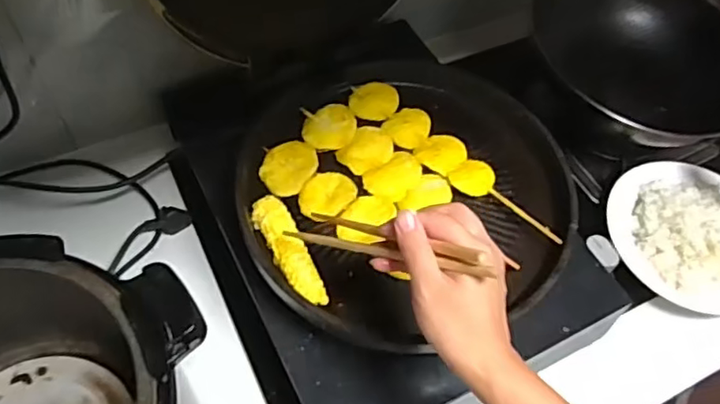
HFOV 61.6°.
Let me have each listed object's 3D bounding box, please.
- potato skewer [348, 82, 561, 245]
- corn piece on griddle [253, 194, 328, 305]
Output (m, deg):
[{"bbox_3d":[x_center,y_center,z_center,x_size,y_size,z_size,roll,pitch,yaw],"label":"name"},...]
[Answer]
[{"bbox_3d":[0.096,-0.048,0.639,0.265,0.013,0.057,39,62,19],"label":"potato skewer"},{"bbox_3d":[-0.065,0.043,0.568,0.034,0.012,0.124,-25,62,-19],"label":"corn piece on griddle"}]

